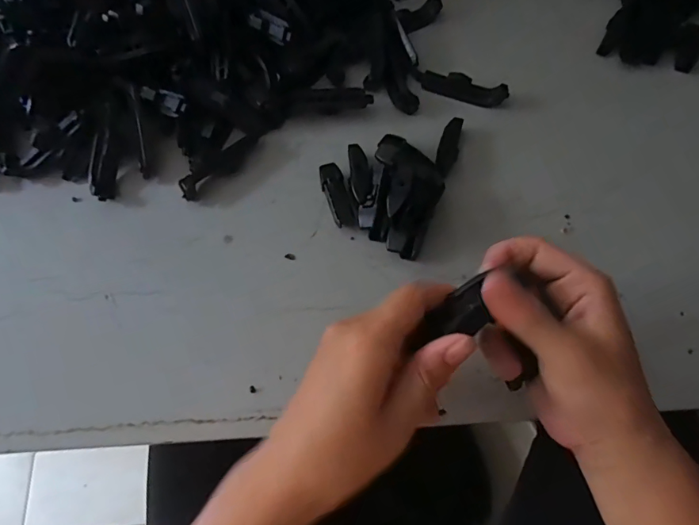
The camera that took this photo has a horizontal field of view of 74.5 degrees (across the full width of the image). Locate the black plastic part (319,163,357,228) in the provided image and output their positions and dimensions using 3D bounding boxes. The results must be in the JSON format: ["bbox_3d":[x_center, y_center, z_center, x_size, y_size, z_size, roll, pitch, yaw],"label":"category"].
[{"bbox_3d":[-0.010,-0.050,0.342,0.017,0.012,0.053,-14,69,-8],"label":"black plastic part"}]

